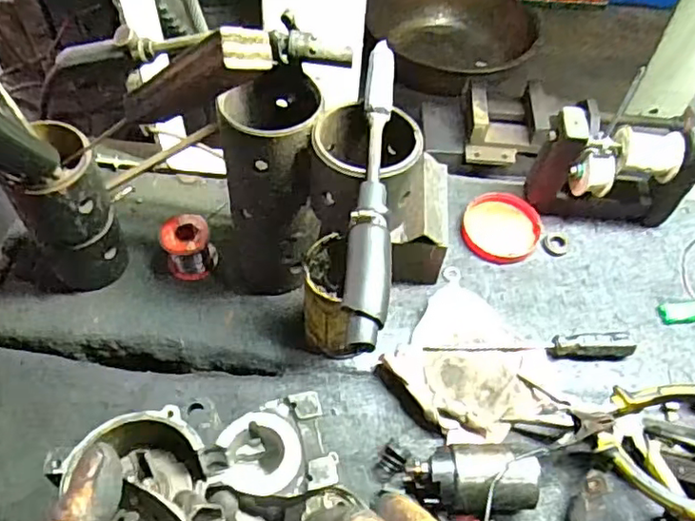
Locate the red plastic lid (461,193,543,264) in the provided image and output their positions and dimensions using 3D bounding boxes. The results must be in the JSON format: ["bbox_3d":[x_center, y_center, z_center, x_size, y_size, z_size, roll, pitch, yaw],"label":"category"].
[{"bbox_3d":[0.177,-0.039,0.698,0.087,0.012,0.085,1,67,-3],"label":"red plastic lid"}]

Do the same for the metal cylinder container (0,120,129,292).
[{"bbox_3d":[-0.262,-0.044,0.578,0.075,0.159,0.077,-22,58,-19],"label":"metal cylinder container"}]

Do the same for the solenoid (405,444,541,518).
[{"bbox_3d":[0.107,0.192,0.525,0.106,0.054,0.054,5,53,0],"label":"solenoid"}]

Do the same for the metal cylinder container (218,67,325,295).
[{"bbox_3d":[-0.069,-0.064,0.572,0.082,0.210,0.096,6,53,1],"label":"metal cylinder container"}]

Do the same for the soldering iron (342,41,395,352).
[{"bbox_3d":[0.018,-0.059,0.434,0.028,0.039,0.252,5,53,0],"label":"soldering iron"}]

